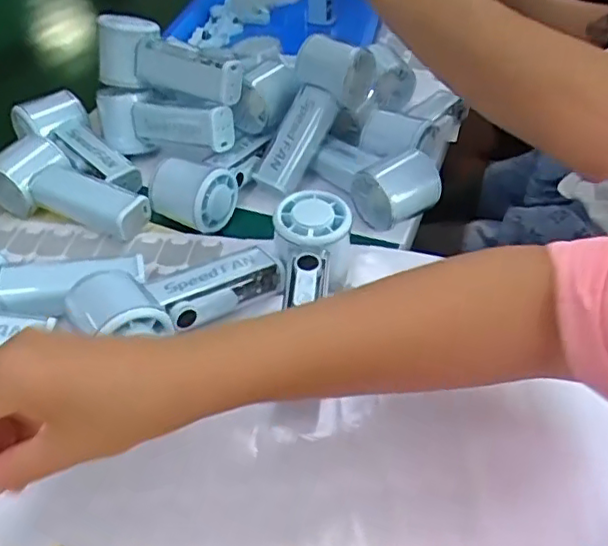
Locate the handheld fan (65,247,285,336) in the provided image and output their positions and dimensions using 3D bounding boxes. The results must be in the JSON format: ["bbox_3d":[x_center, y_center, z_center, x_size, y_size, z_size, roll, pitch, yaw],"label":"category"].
[{"bbox_3d":[-0.087,0.013,0.443,0.145,0.059,0.066,-27,48,-25],"label":"handheld fan"}]

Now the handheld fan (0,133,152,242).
[{"bbox_3d":[-0.206,-0.074,0.547,0.151,0.045,0.061,19,46,22],"label":"handheld fan"}]

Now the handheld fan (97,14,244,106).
[{"bbox_3d":[-0.132,-0.200,0.595,0.158,0.064,0.053,29,35,19],"label":"handheld fan"}]

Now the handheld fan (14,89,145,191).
[{"bbox_3d":[-0.219,-0.125,0.599,0.062,0.042,0.156,-33,50,-29],"label":"handheld fan"}]

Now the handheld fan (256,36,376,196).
[{"bbox_3d":[0.003,-0.151,0.588,0.070,0.048,0.143,27,86,27],"label":"handheld fan"}]

